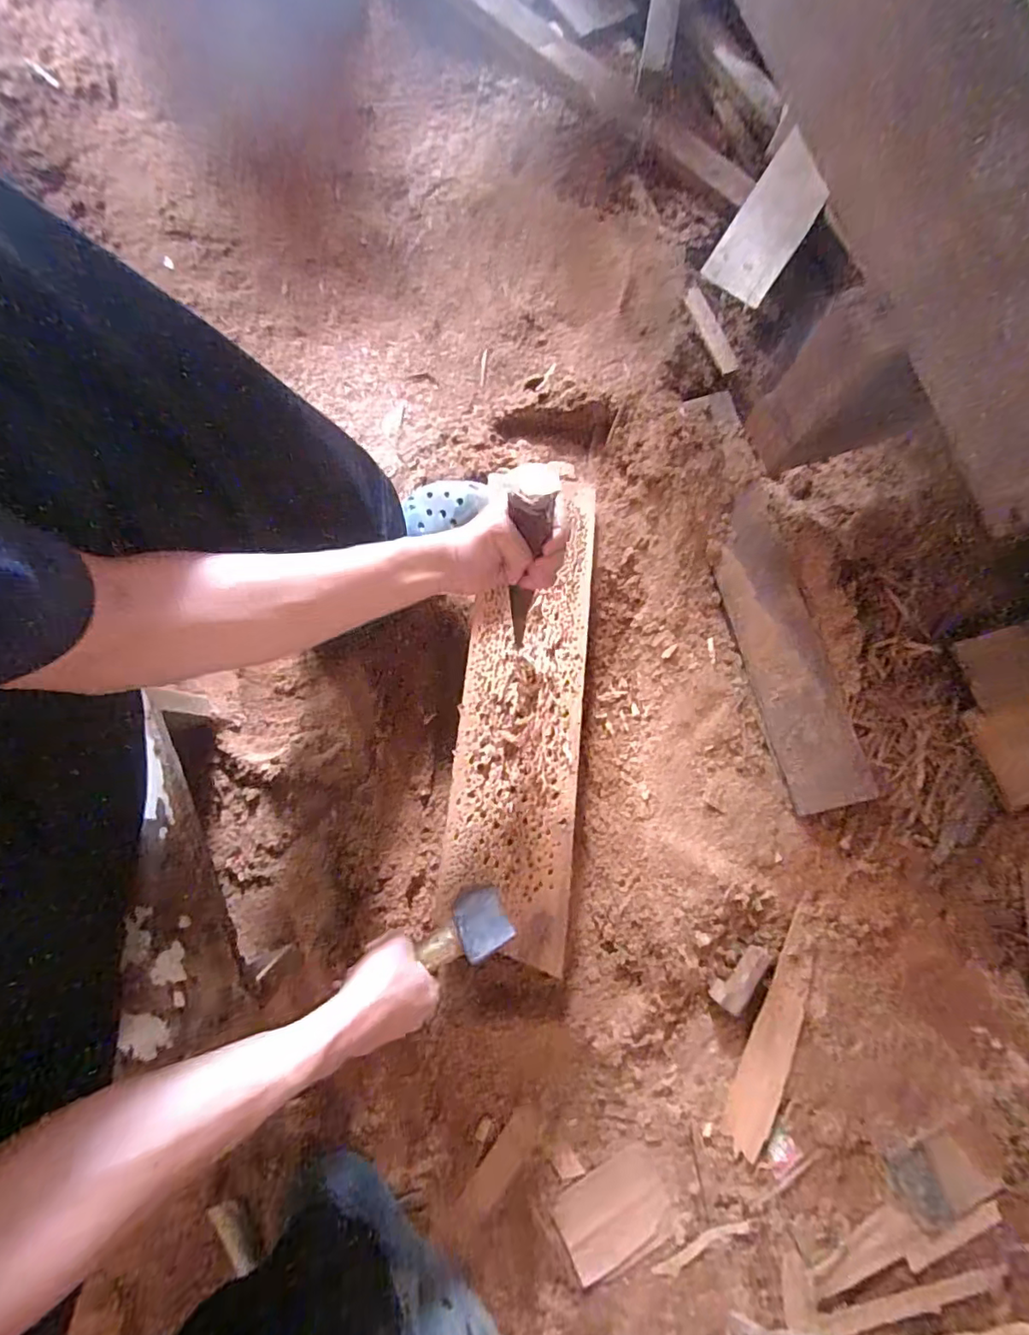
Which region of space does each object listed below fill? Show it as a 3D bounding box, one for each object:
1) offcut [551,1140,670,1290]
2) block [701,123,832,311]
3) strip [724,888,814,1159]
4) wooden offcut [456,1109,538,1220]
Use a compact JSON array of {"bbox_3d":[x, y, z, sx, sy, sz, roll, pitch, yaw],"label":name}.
[{"bbox_3d":[0.096,0.531,0.543,0.107,0.005,0.083,-25,81,-5],"label":"offcut"},{"bbox_3d":[0.302,-0.522,0.650,0.077,0.024,0.216,31,82,3],"label":"block"},{"bbox_3d":[0.270,0.373,0.572,0.054,0.004,0.235,23,81,4],"label":"strip"},{"bbox_3d":[-0.013,0.494,0.558,0.031,0.010,0.116,36,82,6],"label":"wooden offcut"}]

